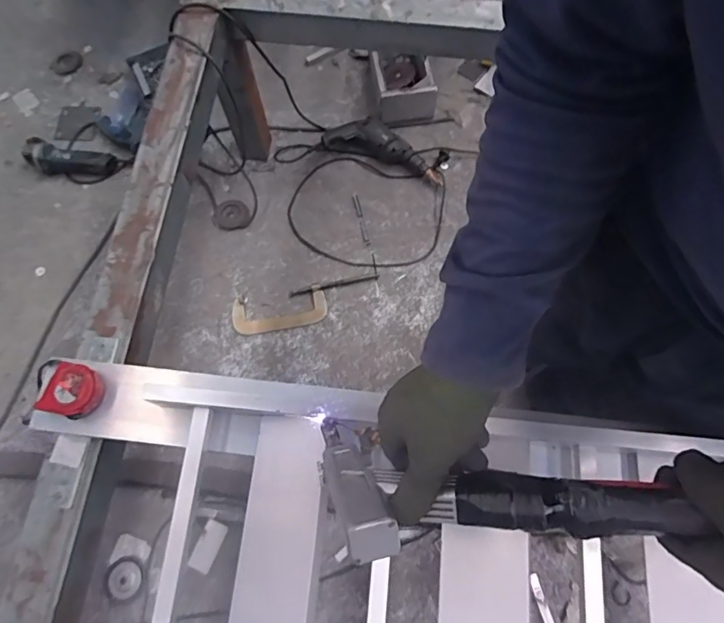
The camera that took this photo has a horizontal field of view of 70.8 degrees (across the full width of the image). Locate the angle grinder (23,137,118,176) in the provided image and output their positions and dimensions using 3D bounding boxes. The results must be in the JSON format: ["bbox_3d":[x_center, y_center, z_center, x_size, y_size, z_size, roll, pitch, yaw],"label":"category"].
[{"bbox_3d":[-0.833,-0.429,1.447,0.259,0.072,0.089,12,72,5],"label":"angle grinder"}]

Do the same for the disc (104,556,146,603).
[{"bbox_3d":[-0.521,0.587,1.119,0.078,0.015,0.084,0,71,1],"label":"disc"}]

